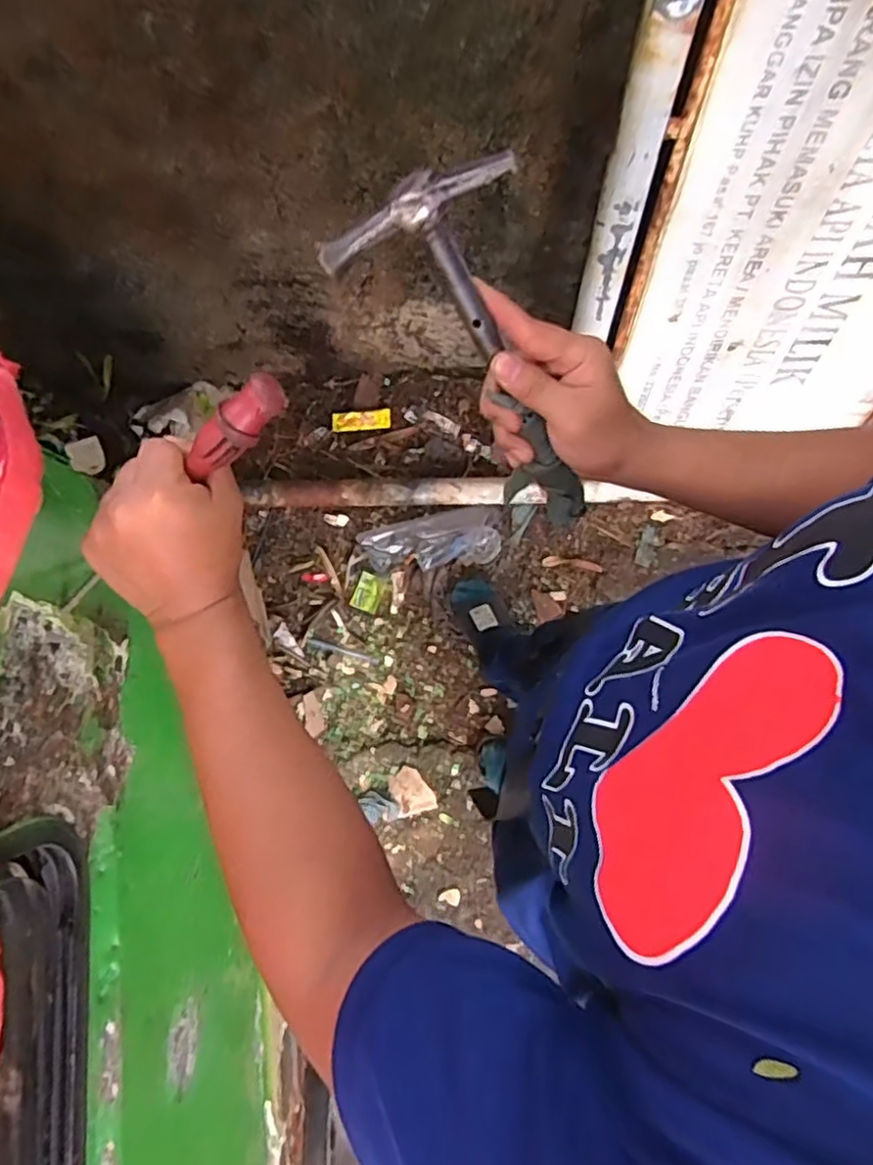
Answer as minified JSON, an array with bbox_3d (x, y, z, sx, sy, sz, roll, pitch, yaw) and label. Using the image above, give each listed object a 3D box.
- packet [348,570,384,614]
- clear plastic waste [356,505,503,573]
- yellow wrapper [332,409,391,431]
[{"bbox_3d":[-0.148,0.022,1.477,0.059,0.004,0.081,23,90,-2],"label":"packet"},{"bbox_3d":[-0.010,-0.089,1.442,0.292,0.075,0.111,-10,76,-2],"label":"clear plastic waste"},{"bbox_3d":[-0.163,-0.354,1.471,0.128,0.008,0.042,-2,93,3],"label":"yellow wrapper"}]

